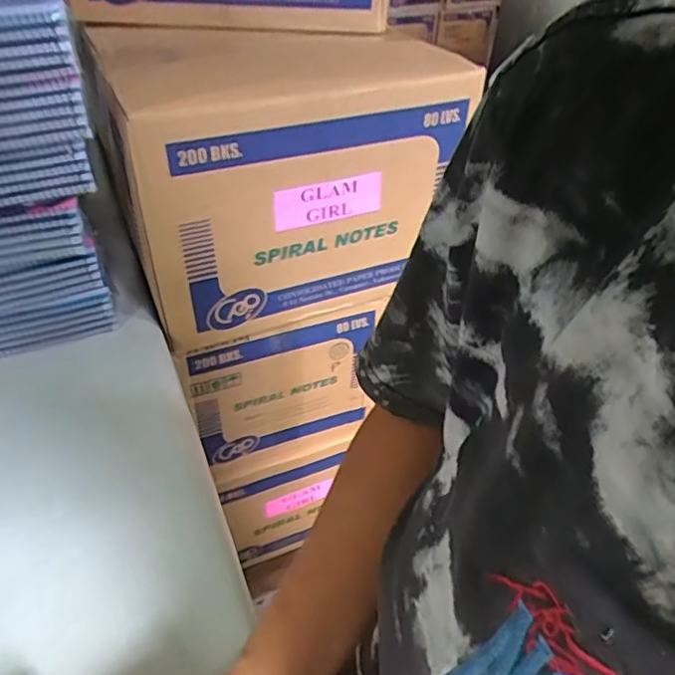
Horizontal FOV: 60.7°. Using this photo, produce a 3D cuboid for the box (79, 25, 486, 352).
[{"bbox_3d":[-0.076,-0.210,0.758,0.395,0.293,0.238,-17,44,-22],"label":"box"}]

